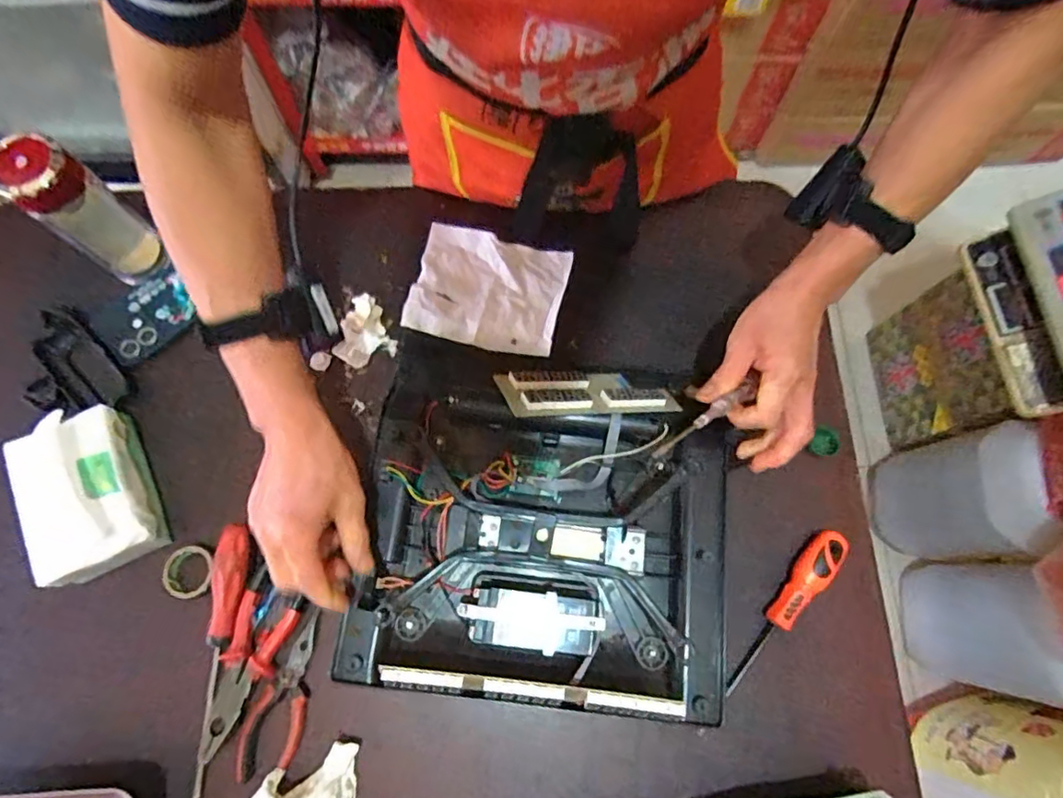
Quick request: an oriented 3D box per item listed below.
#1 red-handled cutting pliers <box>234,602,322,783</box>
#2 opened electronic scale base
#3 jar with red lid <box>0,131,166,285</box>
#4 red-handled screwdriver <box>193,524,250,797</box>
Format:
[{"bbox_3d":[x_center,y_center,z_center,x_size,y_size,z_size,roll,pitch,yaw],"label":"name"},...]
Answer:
[{"bbox_3d":[-0.223,0.267,0.509,0.048,0.014,0.140,13,75,4],"label":"red-handled cutting pliers"},{"bbox_3d":[0.013,0.100,0.523,0.325,0.086,0.318,6,75,2],"label":"opened electronic scale base"},{"bbox_3d":[-0.439,-0.183,0.558,0.061,0.150,0.069,34,78,9],"label":"jar with red lid"},{"bbox_3d":[-0.283,0.244,0.509,0.027,0.028,0.251,2,75,1],"label":"red-handled screwdriver"}]

